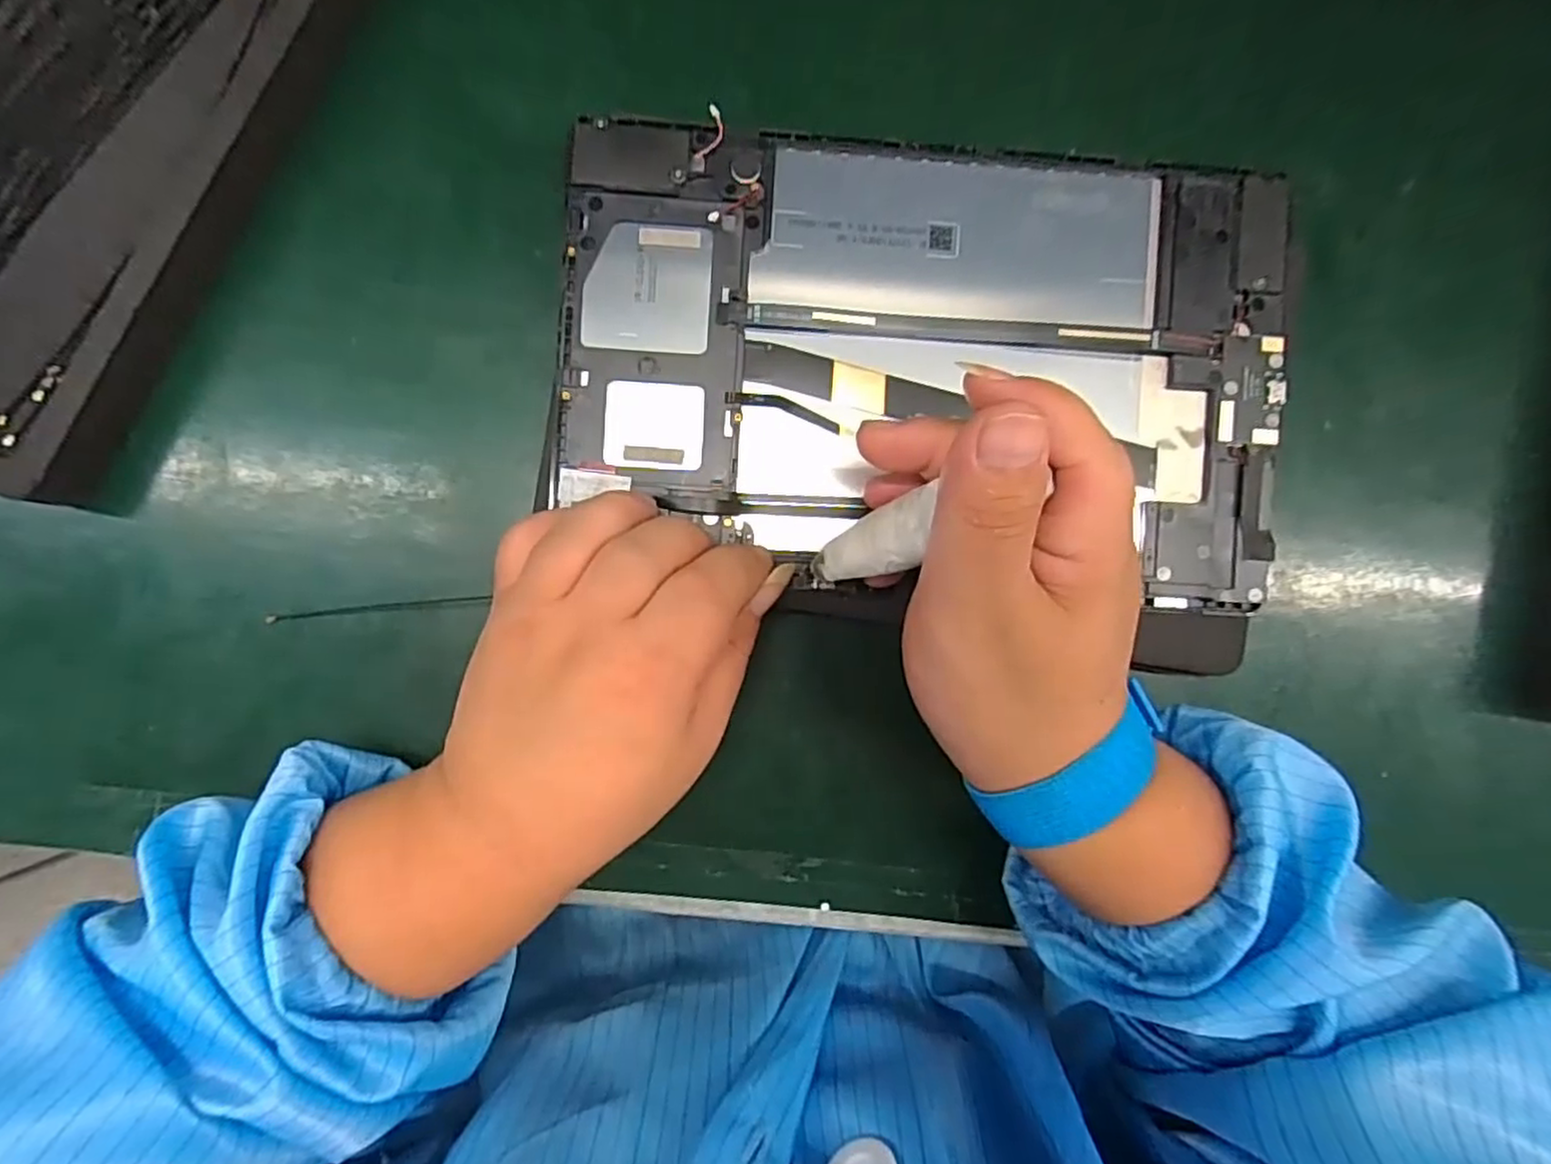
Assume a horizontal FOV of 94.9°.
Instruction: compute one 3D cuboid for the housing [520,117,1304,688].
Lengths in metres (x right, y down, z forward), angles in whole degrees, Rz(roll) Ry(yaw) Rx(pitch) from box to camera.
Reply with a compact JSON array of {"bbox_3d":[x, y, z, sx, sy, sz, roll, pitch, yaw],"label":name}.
[{"bbox_3d":[0.050,-0.065,0.236,0.240,0.013,0.157,6,92,-5],"label":"housing"}]

